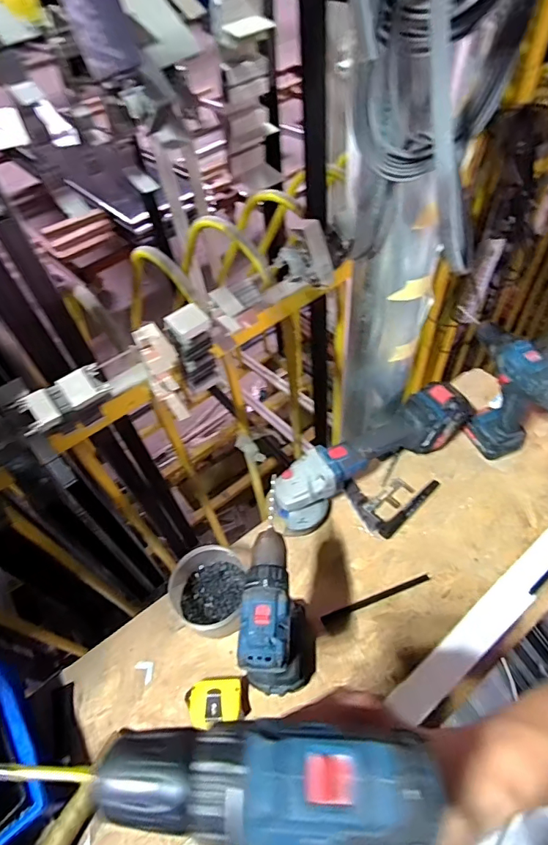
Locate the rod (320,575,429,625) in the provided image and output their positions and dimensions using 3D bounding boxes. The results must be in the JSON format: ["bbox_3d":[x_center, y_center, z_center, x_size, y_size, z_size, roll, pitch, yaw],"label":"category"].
[{"bbox_3d":[0.152,0.263,0.676,0.173,0.011,0.011,-18,53,-10],"label":"rod"}]

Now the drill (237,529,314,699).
[{"bbox_3d":[0.010,0.247,0.566,0.080,0.224,0.145,3,52,6],"label":"drill"}]

